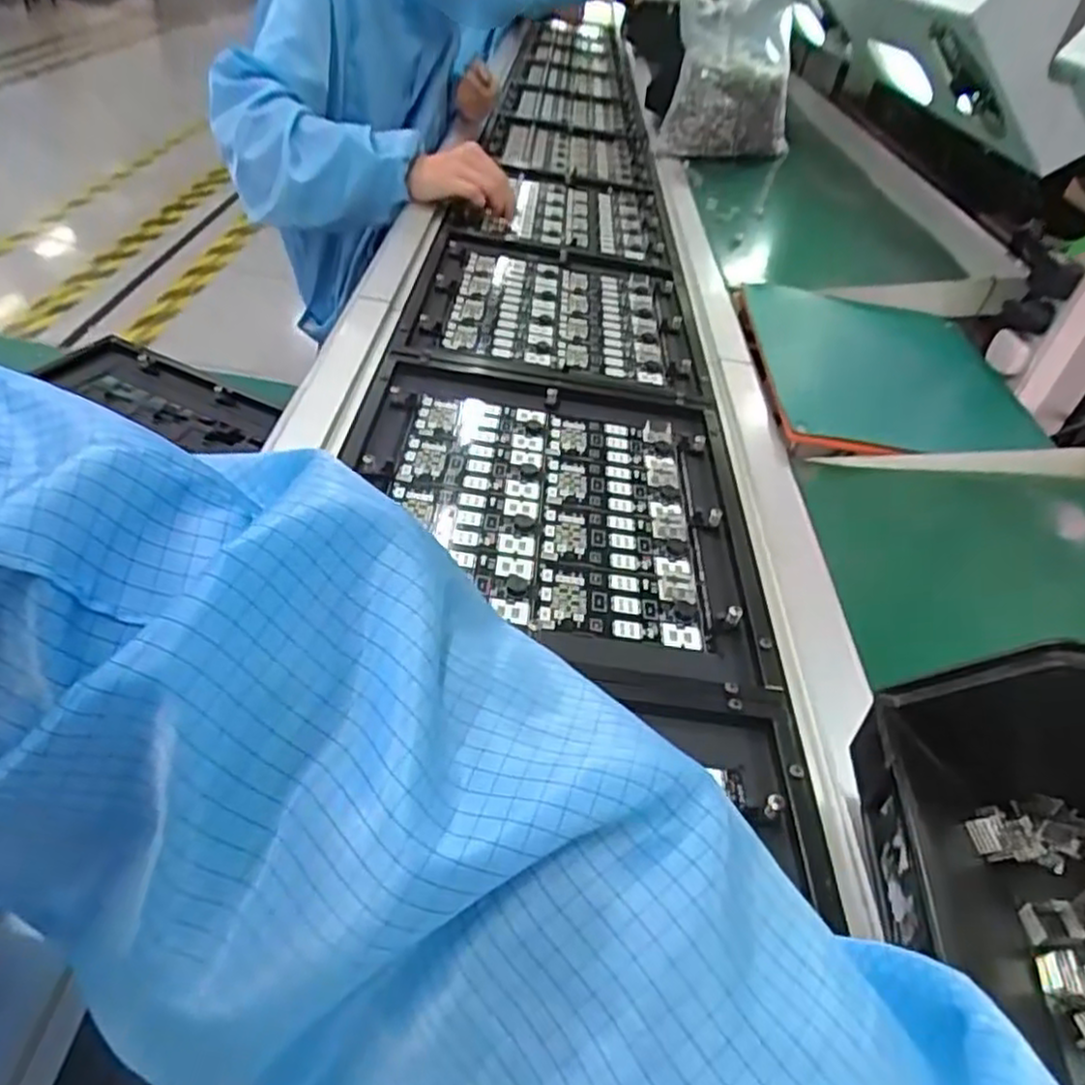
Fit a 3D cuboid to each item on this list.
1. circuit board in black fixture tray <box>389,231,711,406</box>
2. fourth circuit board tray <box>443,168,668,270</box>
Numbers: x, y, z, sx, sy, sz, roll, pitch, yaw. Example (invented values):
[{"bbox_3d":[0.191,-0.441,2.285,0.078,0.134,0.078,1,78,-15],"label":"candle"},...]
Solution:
[{"bbox_3d":[0.015,-0.233,0.721,0.265,0.024,0.300,7,40,-6],"label":"circuit board in black fixture tray"},{"bbox_3d":[0.028,-0.426,0.951,0.255,0.020,0.327,10,40,-3],"label":"fourth circuit board tray"}]

